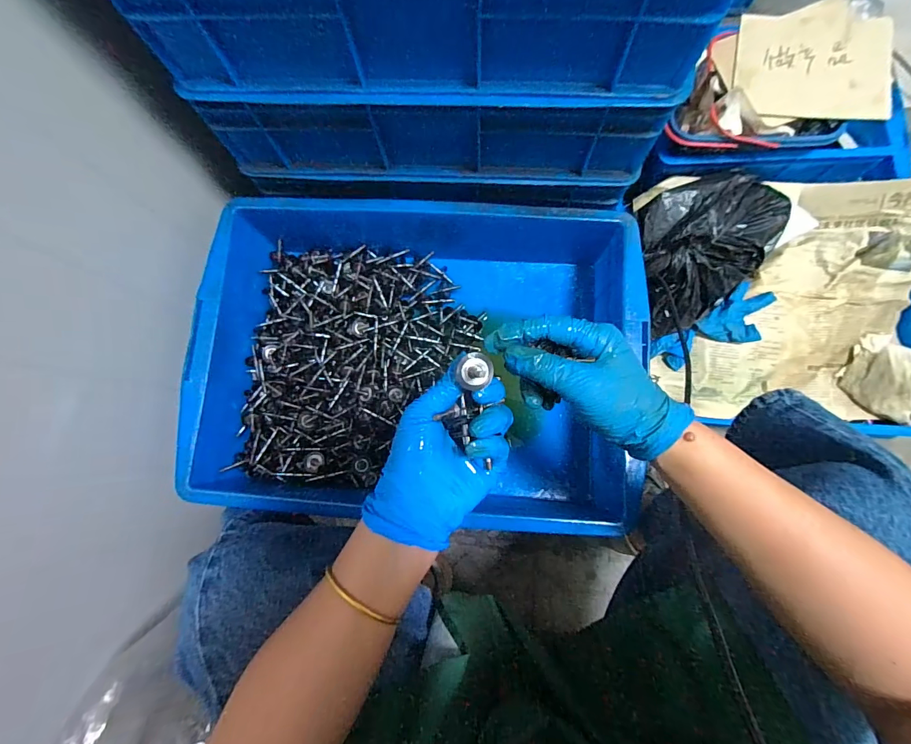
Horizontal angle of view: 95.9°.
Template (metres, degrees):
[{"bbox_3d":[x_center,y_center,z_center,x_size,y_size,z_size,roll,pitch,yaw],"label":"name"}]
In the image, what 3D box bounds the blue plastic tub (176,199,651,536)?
[{"bbox_3d":[-0.041,-0.017,0.509,0.507,0.142,0.393,3,81,4],"label":"blue plastic tub"}]

